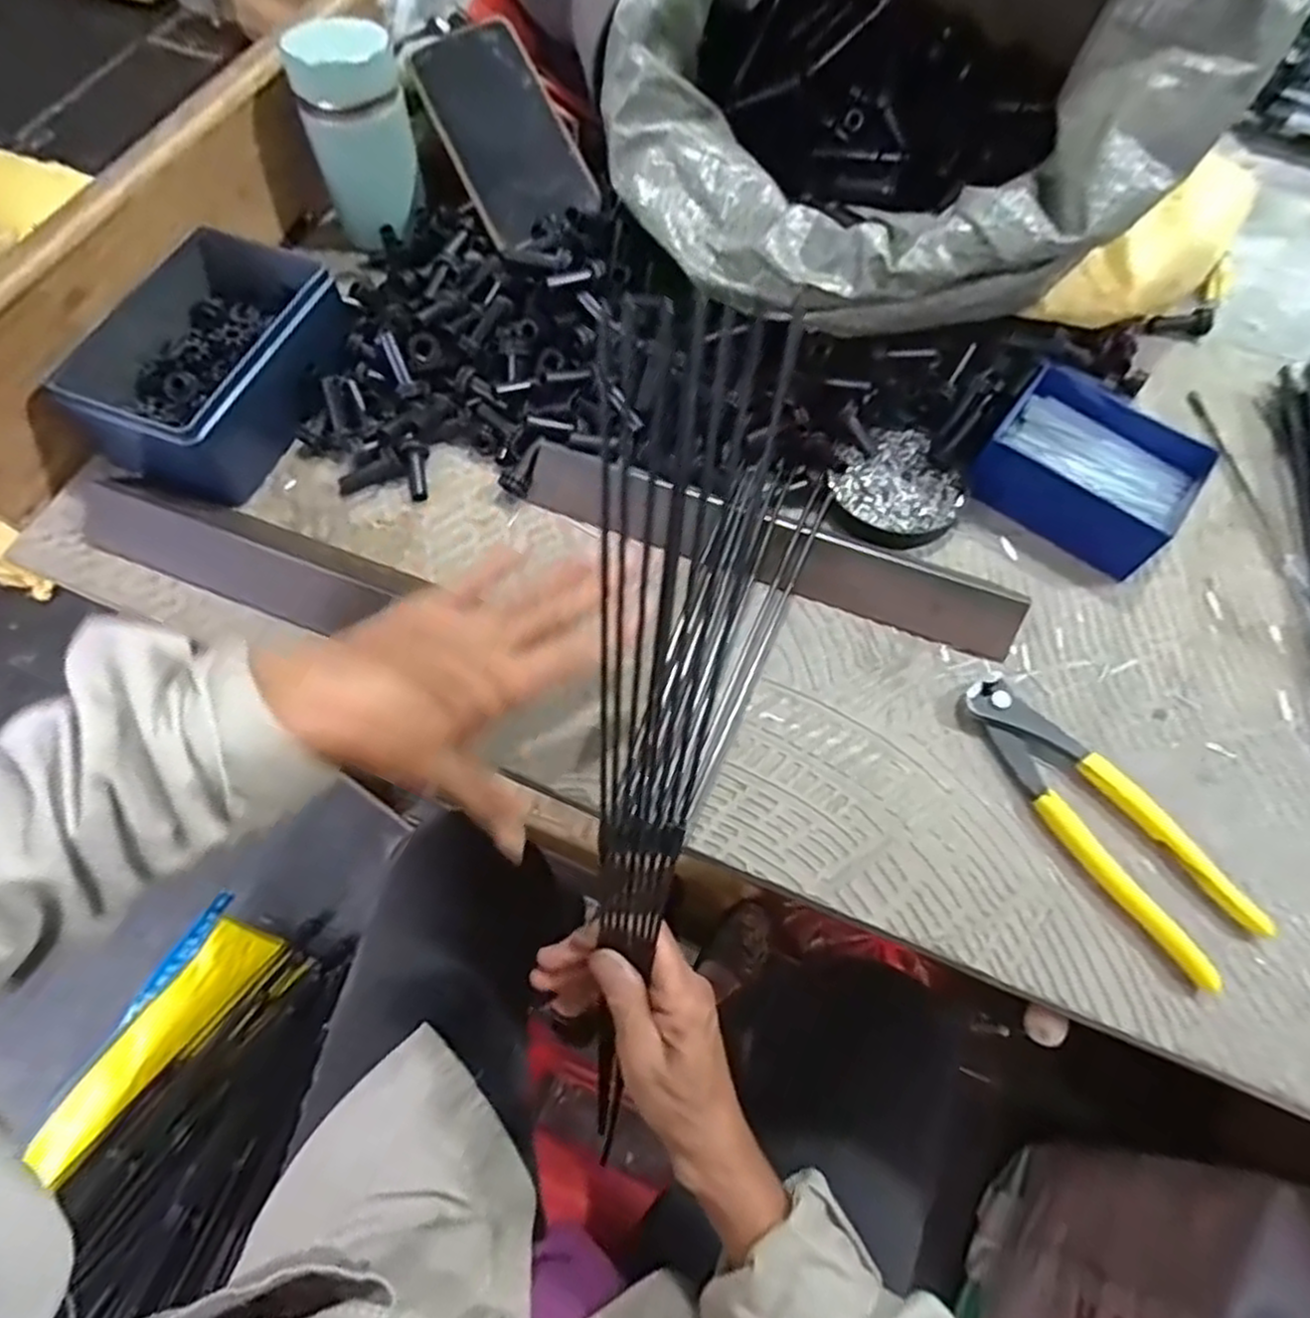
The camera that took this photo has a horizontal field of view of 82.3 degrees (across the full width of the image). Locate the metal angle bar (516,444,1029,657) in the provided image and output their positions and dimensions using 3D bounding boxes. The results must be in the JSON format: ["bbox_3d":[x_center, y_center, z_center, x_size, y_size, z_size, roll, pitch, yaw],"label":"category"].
[{"bbox_3d":[0.063,-0.068,0.427,0.285,0.024,0.039,20,66,9],"label":"metal angle bar"}]

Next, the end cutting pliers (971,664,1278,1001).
[{"bbox_3d":[0.211,0.076,0.358,0.047,0.018,0.160,-37,70,-17],"label":"end cutting pliers"}]

